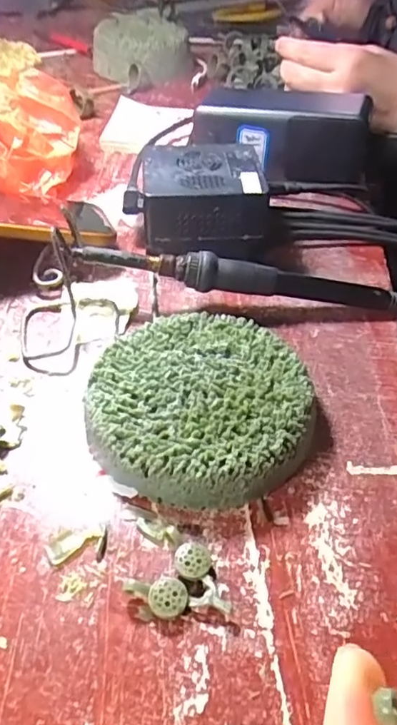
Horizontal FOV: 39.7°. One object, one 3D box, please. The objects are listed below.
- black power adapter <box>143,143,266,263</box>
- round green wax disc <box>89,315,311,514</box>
[{"bbox_3d":[0.003,-0.106,0.364,0.077,0.051,0.070,-1,45,-4],"label":"black power adapter"},{"bbox_3d":[0.000,0.018,0.256,0.098,0.025,0.098,2,45,-2],"label":"round green wax disc"}]

